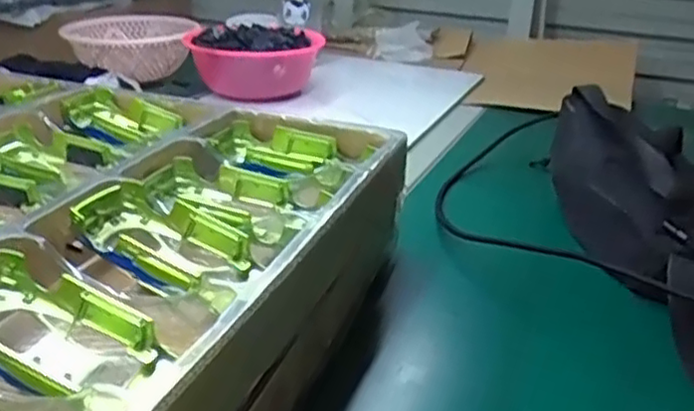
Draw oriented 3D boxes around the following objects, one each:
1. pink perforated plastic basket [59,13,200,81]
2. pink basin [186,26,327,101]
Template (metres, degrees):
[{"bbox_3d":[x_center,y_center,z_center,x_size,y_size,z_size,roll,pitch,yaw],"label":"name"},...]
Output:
[{"bbox_3d":[-0.328,-0.244,1.051,0.198,0.075,0.152,2,25,2],"label":"pink perforated plastic basket"},{"bbox_3d":[-0.129,-0.198,0.967,0.176,0.083,0.176,1,25,0],"label":"pink basin"}]

